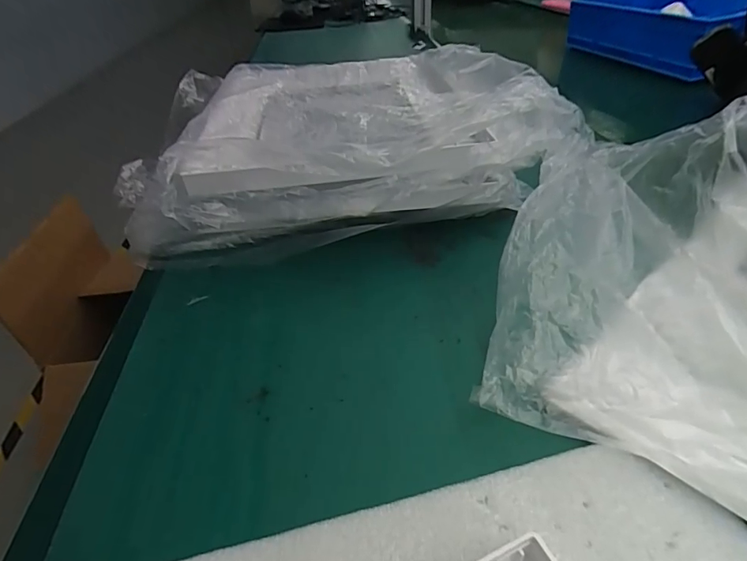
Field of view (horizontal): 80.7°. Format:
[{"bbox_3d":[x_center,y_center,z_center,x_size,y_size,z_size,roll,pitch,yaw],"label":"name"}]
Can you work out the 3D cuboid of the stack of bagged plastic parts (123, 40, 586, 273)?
[{"bbox_3d":[-0.036,-0.160,0.458,0.366,0.108,0.339,-6,38,-2],"label":"stack of bagged plastic parts"}]

